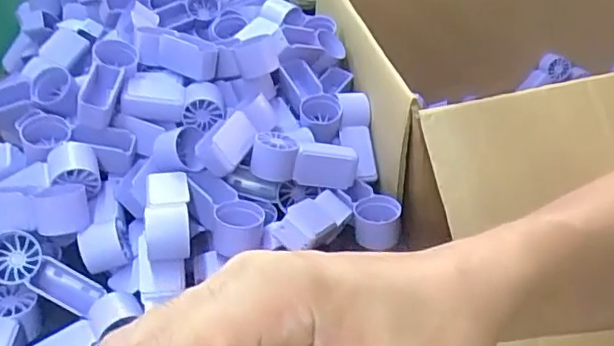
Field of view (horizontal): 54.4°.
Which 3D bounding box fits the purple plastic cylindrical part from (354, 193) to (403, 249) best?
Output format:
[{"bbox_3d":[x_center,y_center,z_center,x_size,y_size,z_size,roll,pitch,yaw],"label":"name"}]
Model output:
[{"bbox_3d":[0.060,0.040,0.510,0.038,0.035,0.032,1,38,7],"label":"purple plastic cylindrical part"}]

